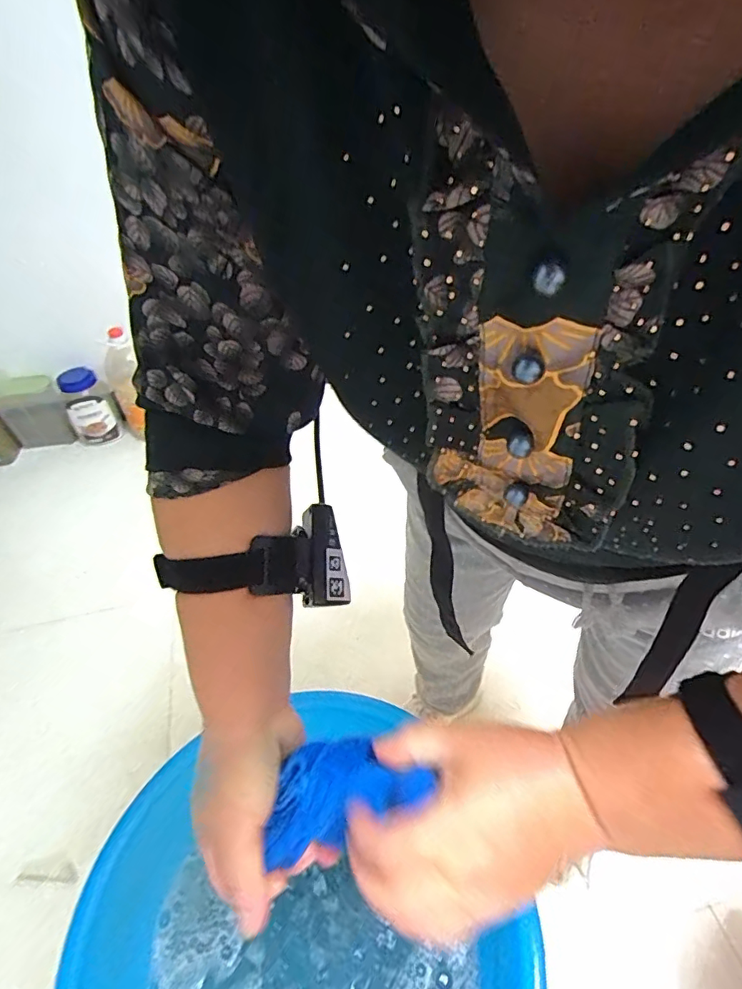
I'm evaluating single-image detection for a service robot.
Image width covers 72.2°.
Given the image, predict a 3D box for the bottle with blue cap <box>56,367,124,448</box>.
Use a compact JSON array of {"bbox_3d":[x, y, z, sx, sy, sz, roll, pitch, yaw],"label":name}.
[{"bbox_3d":[-0.902,-0.282,1.633,0.149,0.210,0.136,-29,48,-21],"label":"bottle with blue cap"}]

